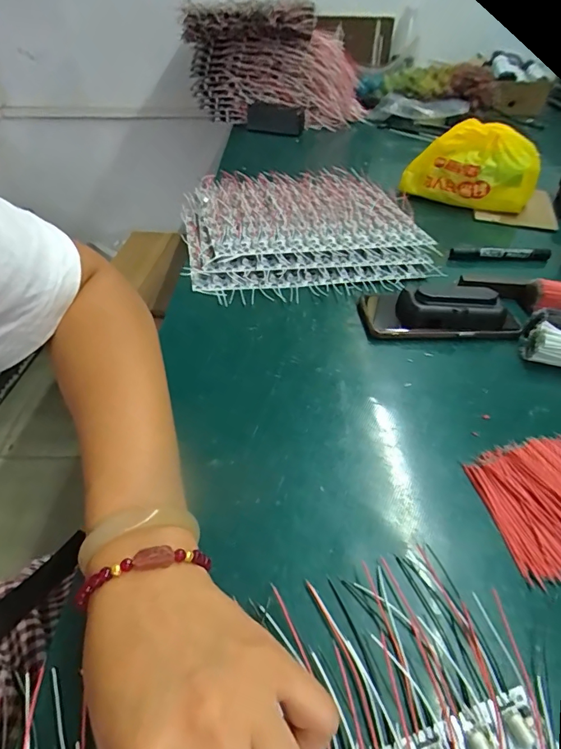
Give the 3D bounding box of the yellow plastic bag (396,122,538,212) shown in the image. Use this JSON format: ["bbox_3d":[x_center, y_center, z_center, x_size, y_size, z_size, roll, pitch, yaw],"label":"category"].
[{"bbox_3d":[0.304,-0.336,0.699,0.204,0.113,0.062,20,45,17],"label":"yellow plastic bag"}]

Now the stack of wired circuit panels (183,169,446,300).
[{"bbox_3d":[0.022,-0.223,0.631,0.315,0.042,0.356,-6,43,-10],"label":"stack of wired circuit panels"}]

